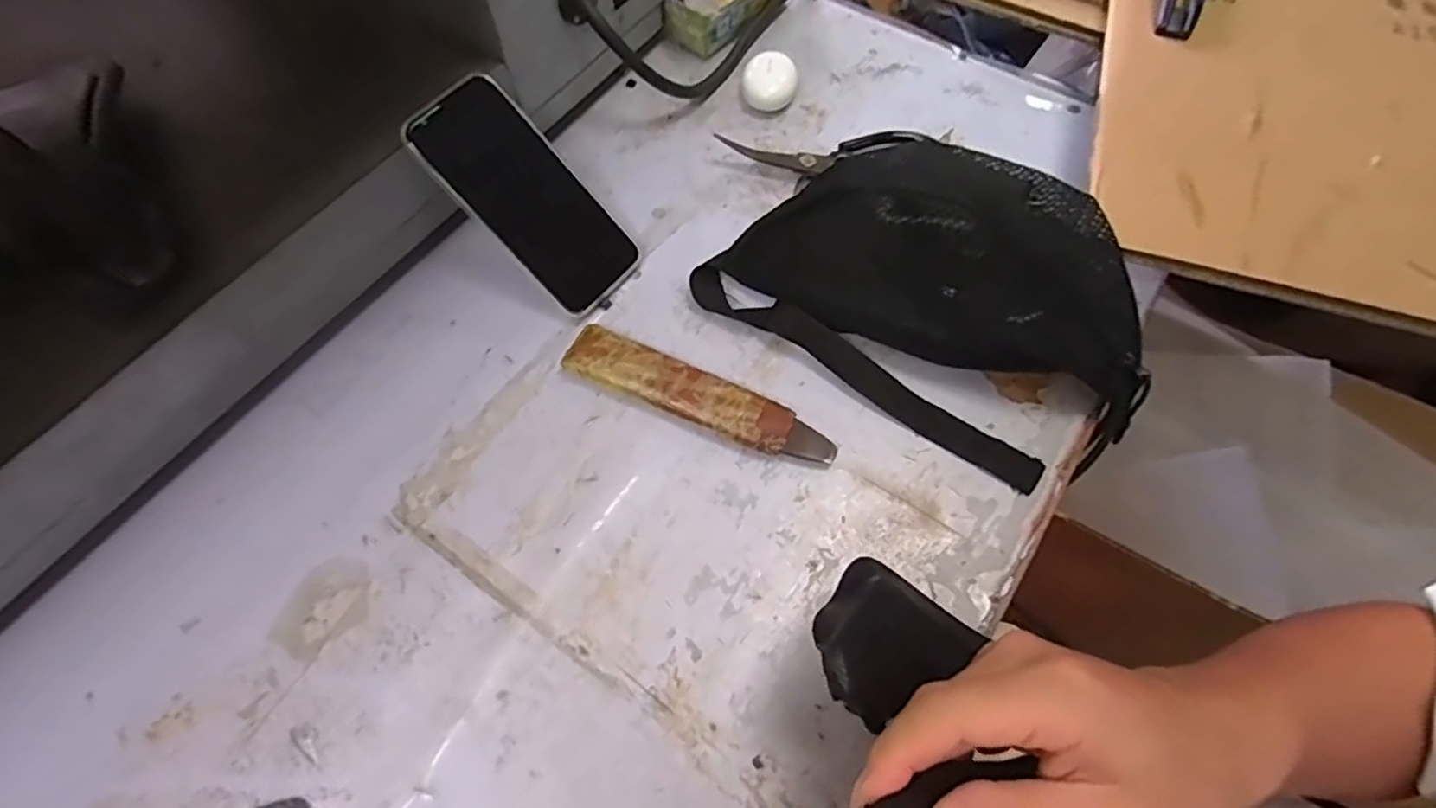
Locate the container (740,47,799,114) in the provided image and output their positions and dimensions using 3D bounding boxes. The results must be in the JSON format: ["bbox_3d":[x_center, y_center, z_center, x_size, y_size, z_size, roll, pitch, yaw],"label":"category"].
[{"bbox_3d":[0.044,-0.276,0.559,0.047,0.026,0.051,0,63,1],"label":"container"}]

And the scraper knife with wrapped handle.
[{"bbox_3d":[-0.013,-0.004,0.436,0.187,0.019,0.037,23,66,12],"label":"scraper knife with wrapped handle"}]

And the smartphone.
[{"bbox_3d":[-0.128,-0.144,0.458,0.164,0.009,0.083,48,69,-17],"label":"smartphone"}]

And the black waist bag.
[{"bbox_3d":[0.144,-0.082,0.431,0.284,0.103,0.157,30,67,16],"label":"black waist bag"}]

